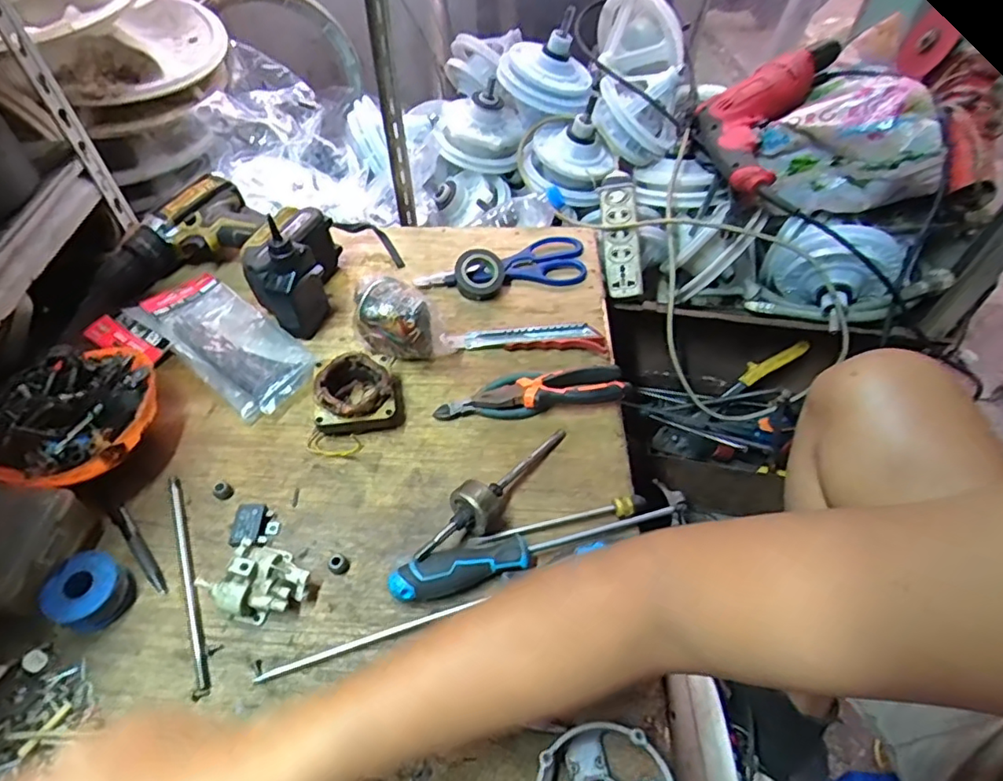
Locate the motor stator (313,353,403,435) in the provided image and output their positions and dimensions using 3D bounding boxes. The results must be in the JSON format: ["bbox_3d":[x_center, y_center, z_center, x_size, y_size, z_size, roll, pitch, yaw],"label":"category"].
[{"bbox_3d":[-0.141,0.000,0.574,0.079,0.047,0.076,-12,54,-10],"label":"motor stator"}]

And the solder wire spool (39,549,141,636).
[{"bbox_3d":[-0.328,0.159,0.466,0.056,0.032,0.053,0,53,-1],"label":"solder wire spool"}]

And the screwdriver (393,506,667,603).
[{"bbox_3d":[0.027,0.128,0.492,0.240,0.033,0.033,-16,55,-13],"label":"screwdriver"}]

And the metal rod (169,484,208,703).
[{"bbox_3d":[-0.261,0.151,0.484,0.014,0.012,0.195,-19,56,-15],"label":"metal rod"}]

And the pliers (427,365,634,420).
[{"bbox_3d":[0.031,-0.001,0.592,0.188,0.026,0.049,-7,54,-6],"label":"pliers"}]

